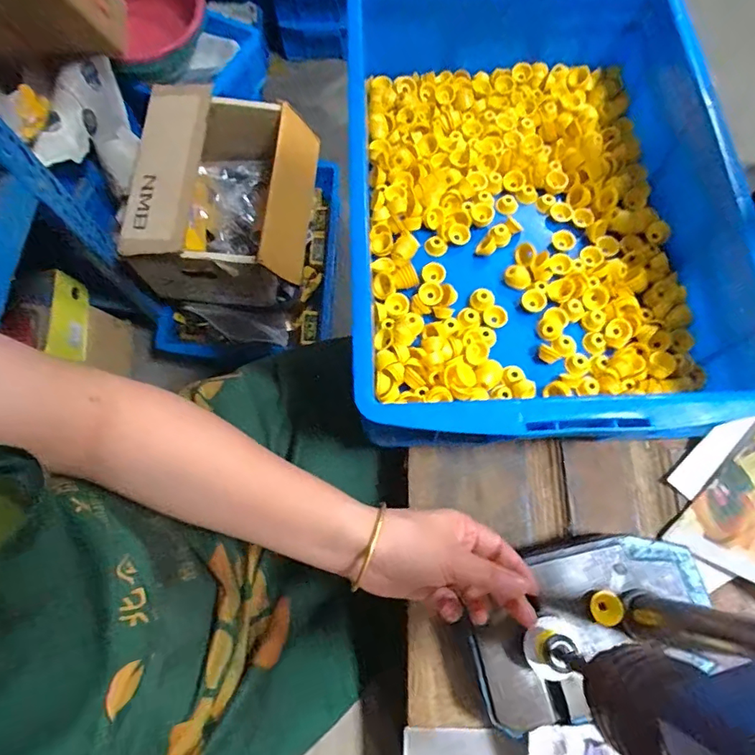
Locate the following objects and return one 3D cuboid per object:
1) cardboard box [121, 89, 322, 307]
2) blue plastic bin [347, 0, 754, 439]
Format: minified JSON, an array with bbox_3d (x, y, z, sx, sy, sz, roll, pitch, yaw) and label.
[{"bbox_3d":[-0.272,-0.317,0.921,0.295,0.247,0.307,0,71,2],"label":"cardboard box"},{"bbox_3d":[0.160,-0.183,0.508,0.348,0.111,0.507,-1,71,2],"label":"blue plastic bin"}]

